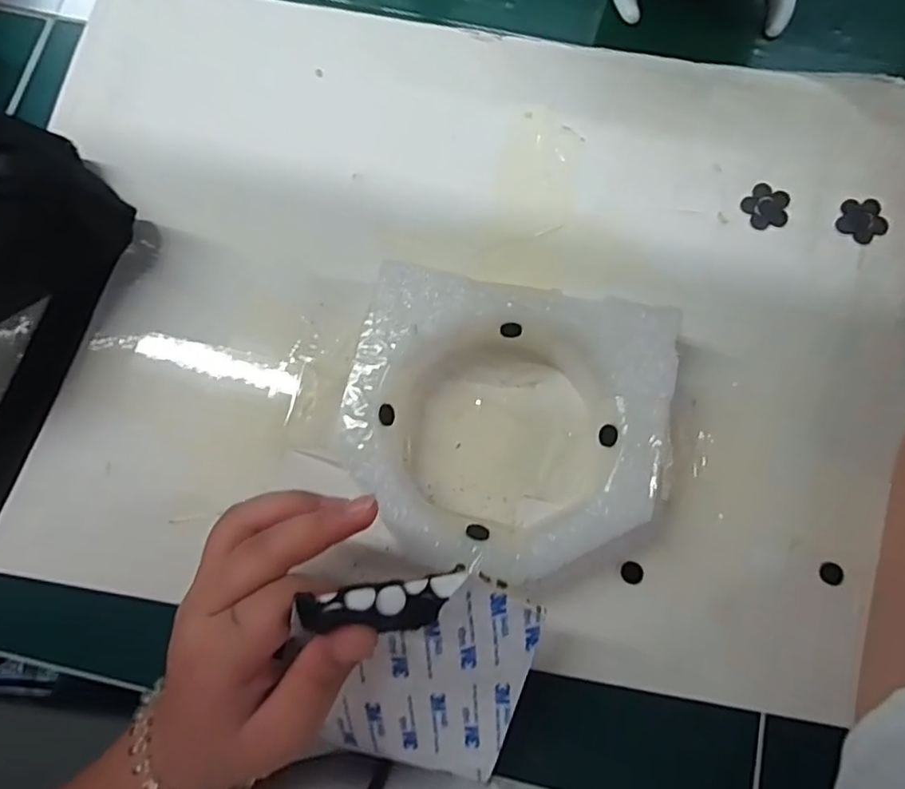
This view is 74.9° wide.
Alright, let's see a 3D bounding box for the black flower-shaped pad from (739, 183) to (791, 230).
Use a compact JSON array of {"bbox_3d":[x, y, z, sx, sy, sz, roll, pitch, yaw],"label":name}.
[{"bbox_3d":[0.177,-0.106,0.331,0.026,0.004,0.026,-10,78,-3],"label":"black flower-shaped pad"}]

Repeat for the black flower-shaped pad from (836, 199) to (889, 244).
[{"bbox_3d":[0.228,-0.097,0.329,0.026,0.004,0.025,36,79,7],"label":"black flower-shaped pad"}]

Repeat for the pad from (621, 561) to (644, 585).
[{"bbox_3d":[0.088,0.088,0.290,0.010,0.004,0.010,18,78,3],"label":"pad"}]

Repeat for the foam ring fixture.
[{"bbox_3d":[0.025,0.016,0.285,0.148,0.038,0.134,10,77,1],"label":"foam ring fixture"}]

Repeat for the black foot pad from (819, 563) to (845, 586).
[{"bbox_3d":[0.185,0.088,0.288,0.011,0.004,0.011,8,77,1],"label":"black foot pad"}]

